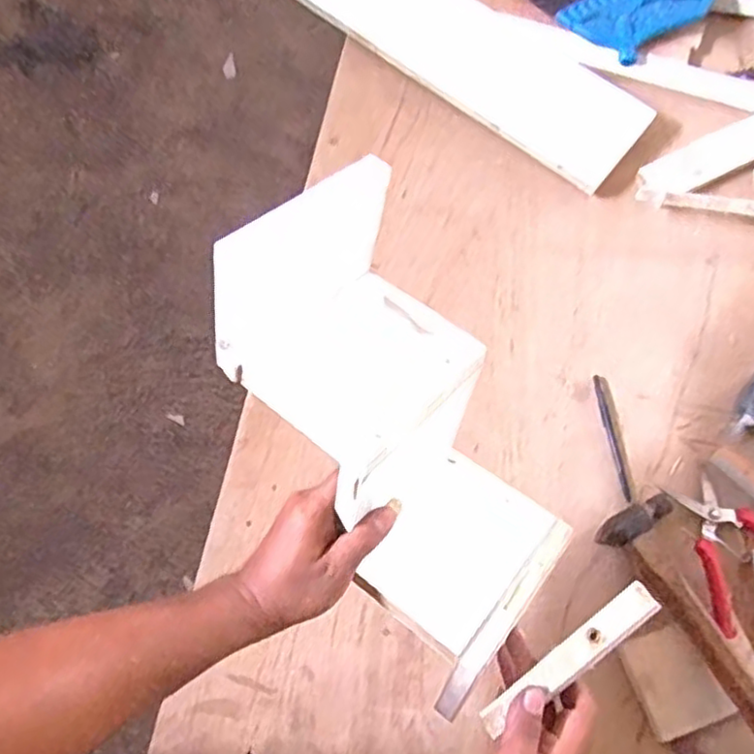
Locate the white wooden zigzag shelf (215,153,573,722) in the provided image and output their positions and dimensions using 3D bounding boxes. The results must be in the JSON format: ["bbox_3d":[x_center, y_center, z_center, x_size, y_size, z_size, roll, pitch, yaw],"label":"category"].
[{"bbox_3d":[0.014,0.036,0.492,0.151,0.113,0.338,-32,105,-10],"label":"white wooden zigzag shelf"}]

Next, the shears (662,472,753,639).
[{"bbox_3d":[0.387,0.173,0.737,0.160,0.035,0.151,-27,72,-12],"label":"shears"}]

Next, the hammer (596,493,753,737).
[{"bbox_3d":[0.351,0.256,0.677,0.097,0.060,0.299,-29,73,-13],"label":"hammer"}]

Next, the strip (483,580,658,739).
[{"bbox_3d":[0.127,0.189,0.452,0.141,0.011,0.022,-40,75,4],"label":"strip"}]

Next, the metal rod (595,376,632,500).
[{"bbox_3d":[0.268,0.068,0.770,0.013,0.009,0.145,-7,69,-5],"label":"metal rod"}]

